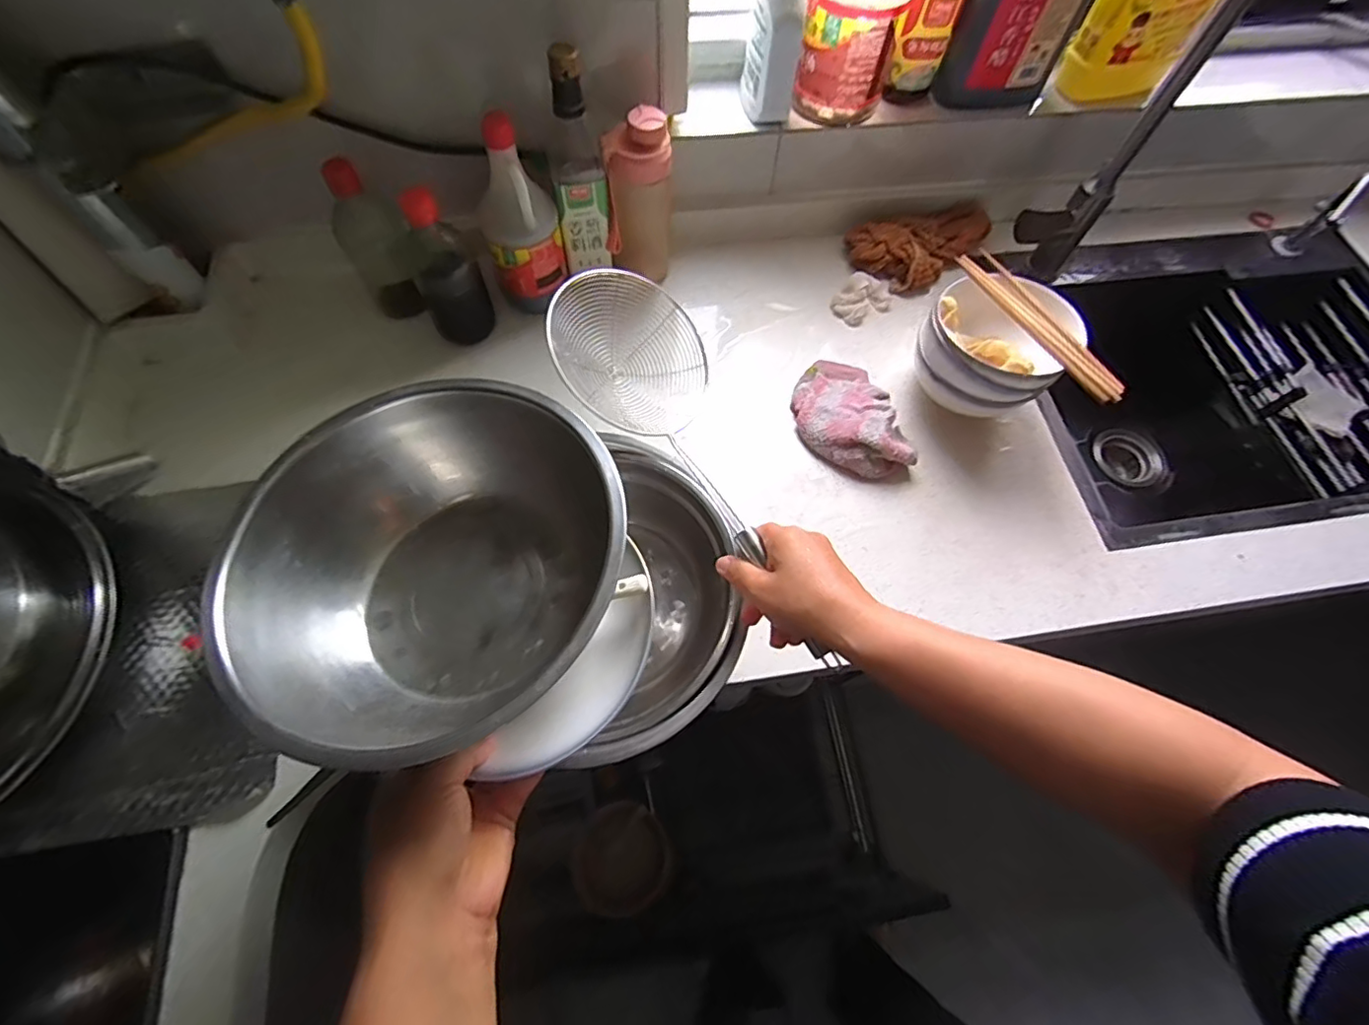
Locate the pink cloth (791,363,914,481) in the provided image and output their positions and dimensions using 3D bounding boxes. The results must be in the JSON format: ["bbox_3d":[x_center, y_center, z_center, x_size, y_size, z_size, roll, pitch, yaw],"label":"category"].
[{"bbox_3d":[0.187,-0.113,0.670,0.105,0.040,0.158,-15,67,-9],"label":"pink cloth"}]

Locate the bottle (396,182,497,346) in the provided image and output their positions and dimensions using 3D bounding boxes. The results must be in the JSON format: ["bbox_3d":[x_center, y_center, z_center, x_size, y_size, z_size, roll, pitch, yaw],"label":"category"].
[{"bbox_3d":[-0.272,-0.280,0.647,0.069,0.164,0.083,-25,68,-12],"label":"bottle"}]

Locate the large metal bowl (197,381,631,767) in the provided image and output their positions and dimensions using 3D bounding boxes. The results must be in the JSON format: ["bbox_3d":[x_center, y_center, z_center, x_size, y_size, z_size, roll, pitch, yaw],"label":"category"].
[{"bbox_3d":[-0.139,0.033,0.338,0.210,0.096,0.194,-38,72,-17],"label":"large metal bowl"}]

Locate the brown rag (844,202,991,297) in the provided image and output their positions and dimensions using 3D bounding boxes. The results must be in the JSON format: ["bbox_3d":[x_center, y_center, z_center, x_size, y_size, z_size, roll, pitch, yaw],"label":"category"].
[{"bbox_3d":[0.331,-0.362,0.793,0.212,0.046,0.109,-19,67,-10],"label":"brown rag"}]

